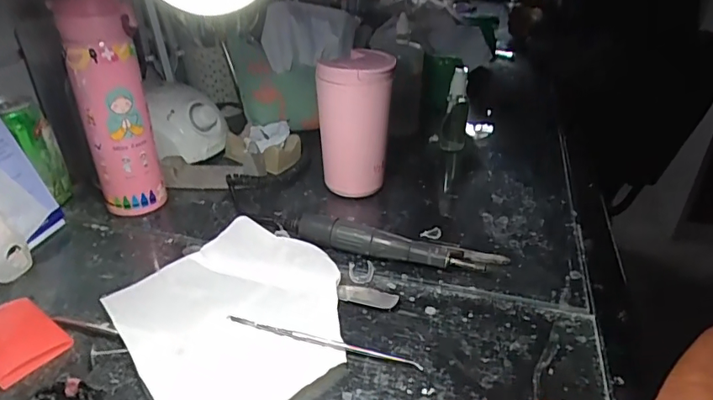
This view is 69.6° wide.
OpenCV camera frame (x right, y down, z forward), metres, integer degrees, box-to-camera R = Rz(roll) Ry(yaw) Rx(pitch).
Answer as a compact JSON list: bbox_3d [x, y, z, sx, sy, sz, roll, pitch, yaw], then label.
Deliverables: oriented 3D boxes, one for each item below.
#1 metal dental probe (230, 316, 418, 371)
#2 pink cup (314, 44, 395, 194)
[{"bbox_3d":[-0.028,0.109,0.399,0.157,0.006,0.008,10,32,14],"label":"metal dental probe"},{"bbox_3d":[-0.001,-0.087,0.587,0.078,0.153,0.092,2,31,1],"label":"pink cup"}]

